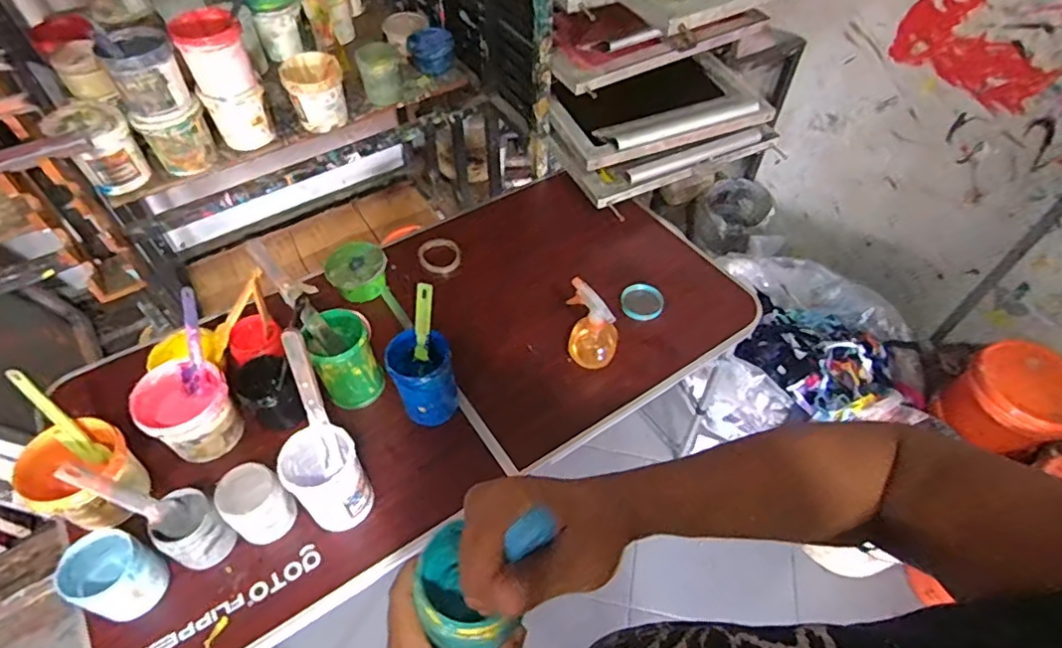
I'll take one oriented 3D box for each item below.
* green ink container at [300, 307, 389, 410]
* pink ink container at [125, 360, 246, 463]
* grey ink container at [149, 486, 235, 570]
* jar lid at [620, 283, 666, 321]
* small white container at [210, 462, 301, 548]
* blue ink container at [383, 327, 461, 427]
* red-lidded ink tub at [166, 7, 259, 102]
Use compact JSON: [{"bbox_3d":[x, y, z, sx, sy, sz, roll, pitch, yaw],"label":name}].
[{"bbox_3d":[-0.303,0.054,0.948,0.097,0.114,0.109,-23,57,-17],"label":"green ink container"},{"bbox_3d":[-0.527,0.136,0.913,0.124,0.103,0.130,1,53,-1],"label":"pink ink container"},{"bbox_3d":[-0.467,0.284,0.813,0.083,0.091,0.076,1,53,-1],"label":"grey ink container"},{"bbox_3d":[0.213,-0.042,1.125,0.079,0.015,0.085,1,53,-1],"label":"jar lid"},{"bbox_3d":[-0.389,0.255,0.834,0.077,0.098,0.082,1,53,-1],"label":"small white container"},{"bbox_3d":[-0.174,0.083,0.946,0.100,0.112,0.106,-17,55,-13],"label":"blue ink container"},{"bbox_3d":[-0.625,-0.535,1.156,0.124,0.111,0.135,-24,57,-18],"label":"red-lidded ink tub"}]

